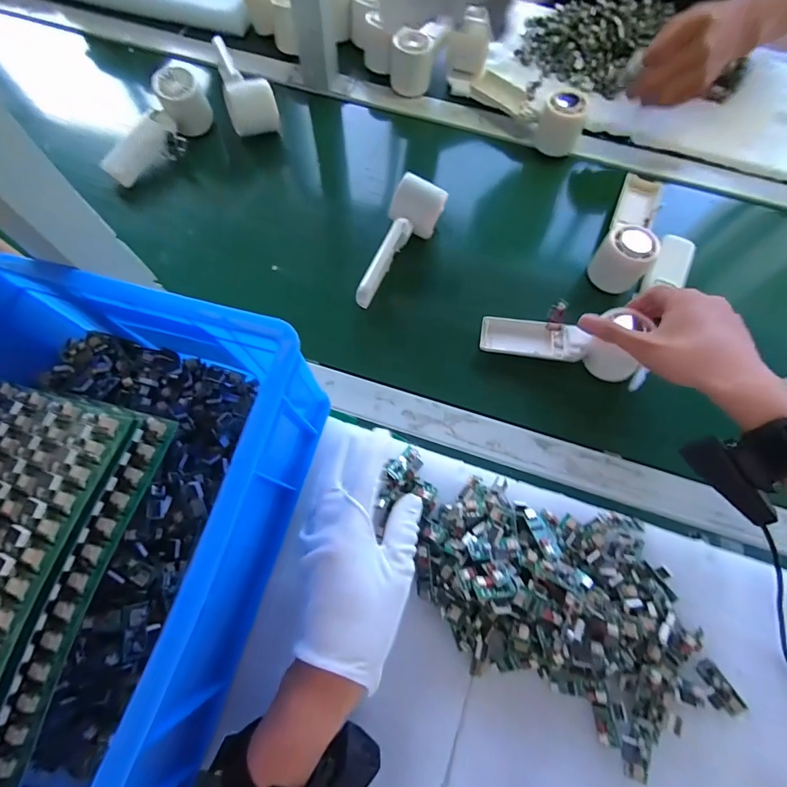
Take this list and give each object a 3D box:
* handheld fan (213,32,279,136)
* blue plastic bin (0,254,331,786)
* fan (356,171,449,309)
[{"bbox_3d":[-0.200,-0.419,0.538,0.062,0.059,0.135,-16,72,-8],"label":"handheld fan"},{"bbox_3d":[-0.227,0.094,0.276,0.265,0.122,0.332,17,70,3],"label":"blue plastic bin"},{"bbox_3d":[0.004,-0.167,0.457,0.050,0.045,0.153,26,84,8],"label":"fan"}]

